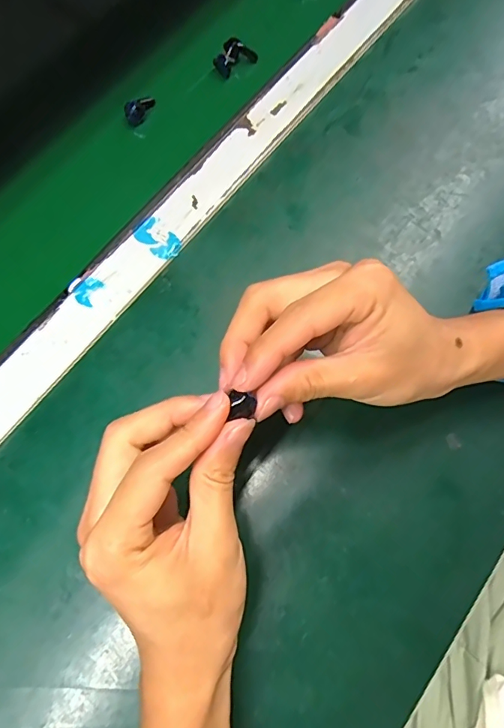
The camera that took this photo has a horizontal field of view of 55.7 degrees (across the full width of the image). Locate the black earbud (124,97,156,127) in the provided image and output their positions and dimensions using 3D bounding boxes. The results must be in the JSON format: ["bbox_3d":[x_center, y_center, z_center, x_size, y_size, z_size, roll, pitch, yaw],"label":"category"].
[{"bbox_3d":[-0.093,-0.214,0.400,0.030,0.014,0.014,-42,75,-11],"label":"black earbud"}]

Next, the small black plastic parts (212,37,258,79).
[{"bbox_3d":[-0.017,-0.268,0.417,0.039,0.018,0.020,-41,75,-11],"label":"small black plastic parts"}]

